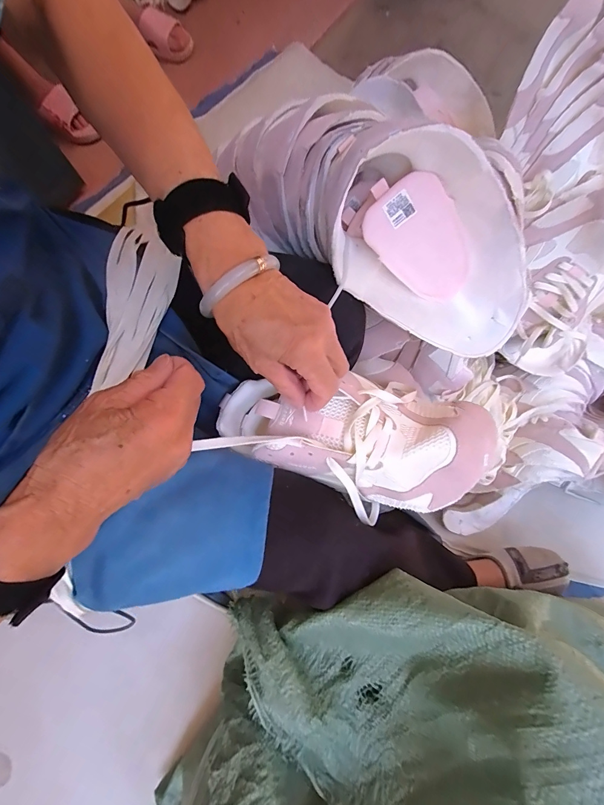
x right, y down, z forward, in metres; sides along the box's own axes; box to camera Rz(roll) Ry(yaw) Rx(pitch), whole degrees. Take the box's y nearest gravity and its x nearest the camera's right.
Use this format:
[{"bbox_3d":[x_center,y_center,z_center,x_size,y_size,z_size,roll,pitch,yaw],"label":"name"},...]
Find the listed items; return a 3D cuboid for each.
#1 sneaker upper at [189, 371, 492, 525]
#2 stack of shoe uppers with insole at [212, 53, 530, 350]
[{"bbox_3d":[0.042,0.036,0.319,0.241,0.066,0.116,7,76,5],"label":"sneaker upper"},{"bbox_3d":[0.082,-0.176,0.325,0.337,0.141,0.158,30,78,-5],"label":"stack of shoe uppers with insole"}]

